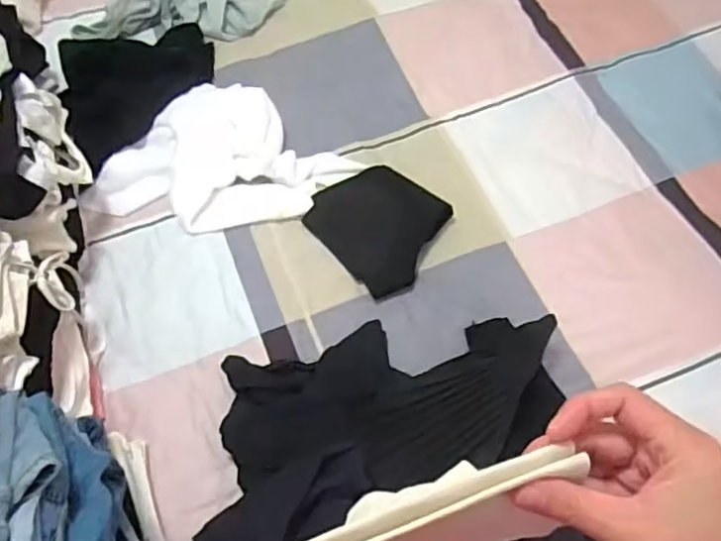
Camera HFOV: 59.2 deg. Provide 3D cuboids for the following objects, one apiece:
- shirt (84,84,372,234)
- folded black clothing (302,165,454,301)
[{"bbox_3d":[-0.267,-0.183,1.198,0.339,0.058,0.381,40,70,19],"label":"shirt"},{"bbox_3d":[0.036,-0.089,1.150,0.198,0.041,0.234,-38,68,-17],"label":"folded black clothing"}]

